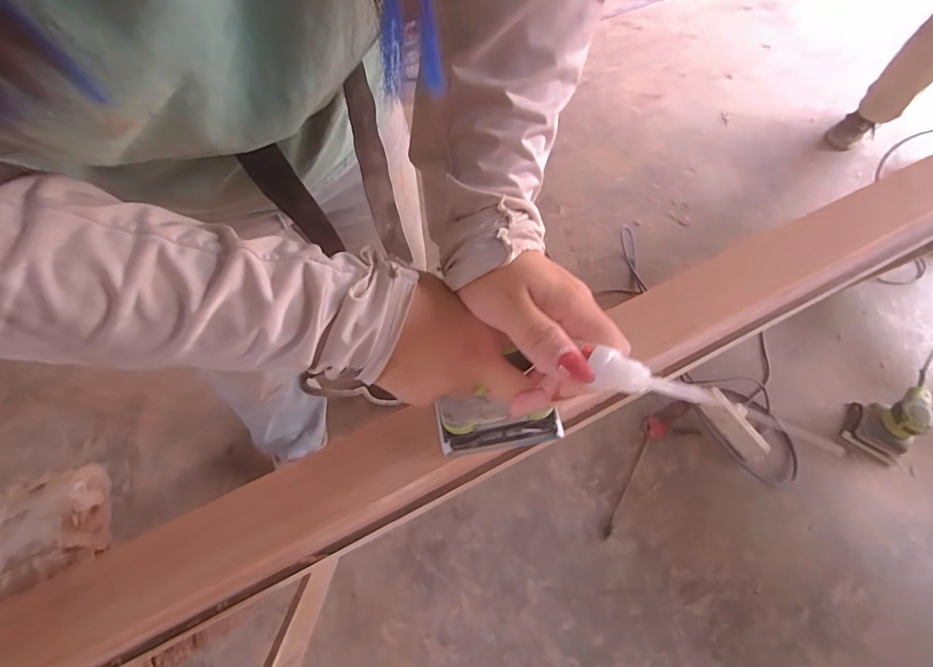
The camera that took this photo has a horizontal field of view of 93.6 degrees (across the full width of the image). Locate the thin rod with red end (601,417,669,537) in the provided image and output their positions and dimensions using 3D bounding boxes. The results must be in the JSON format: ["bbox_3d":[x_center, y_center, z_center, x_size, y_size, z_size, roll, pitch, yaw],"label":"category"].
[{"bbox_3d":[0.366,0.313,0.962,0.047,0.028,0.291,30,66,17],"label":"thin rod with red end"}]

